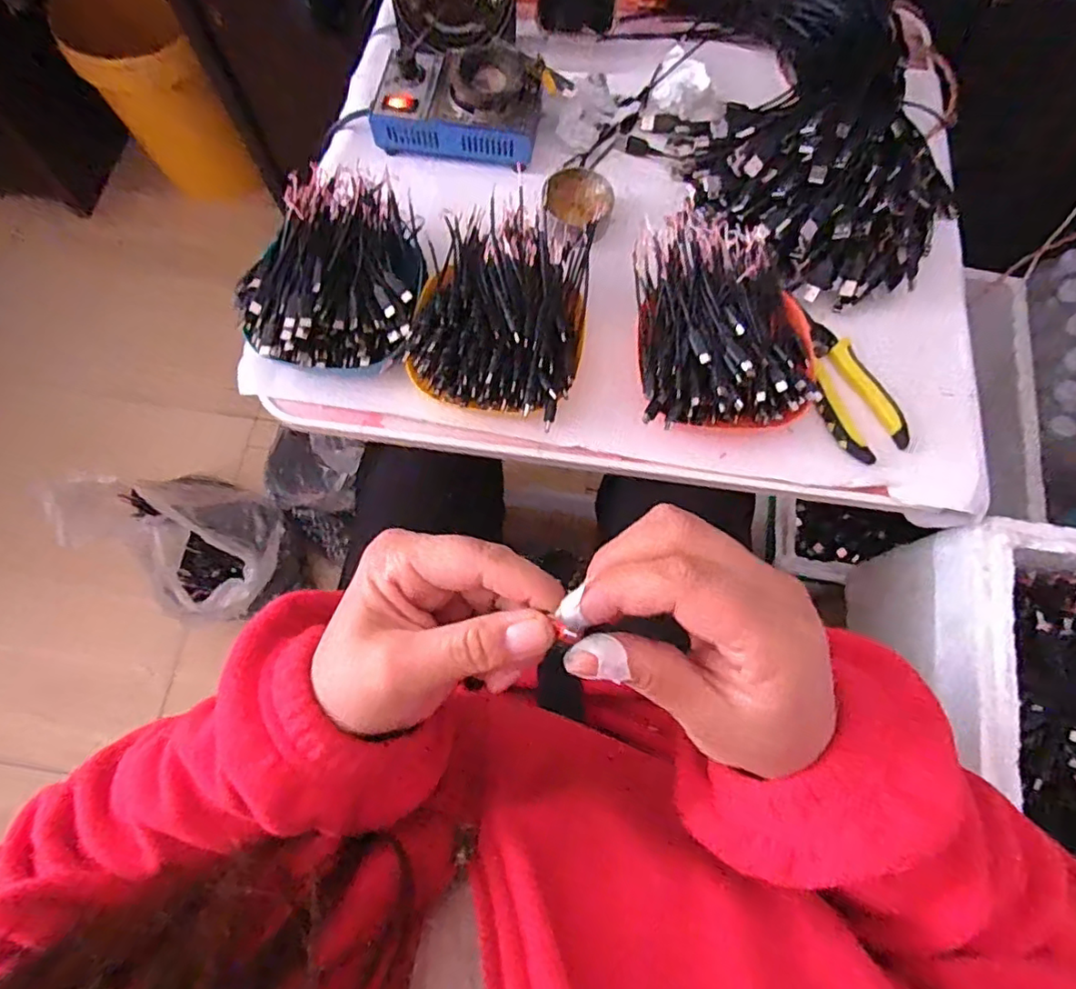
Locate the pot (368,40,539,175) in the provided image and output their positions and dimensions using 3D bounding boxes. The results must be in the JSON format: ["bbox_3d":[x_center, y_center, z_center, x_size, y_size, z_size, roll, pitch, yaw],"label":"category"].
[{"bbox_3d":[-0.073,-0.370,0.554,0.147,0.049,0.095,11,73,3],"label":"pot"}]

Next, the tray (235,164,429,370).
[{"bbox_3d":[-0.161,-0.185,0.482,0.135,0.048,0.173,6,72,2],"label":"tray"}]

